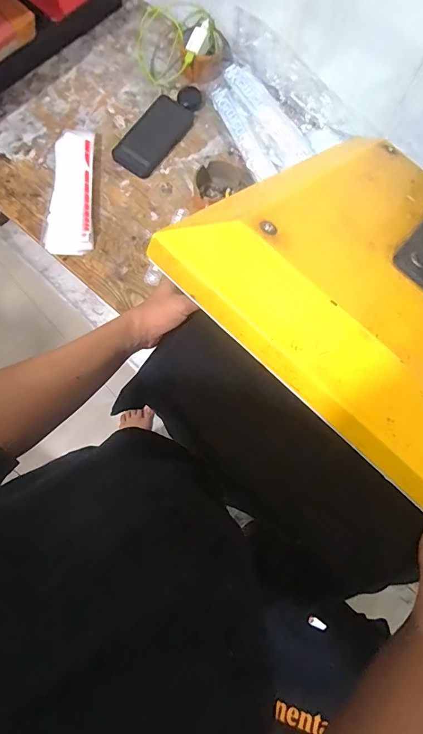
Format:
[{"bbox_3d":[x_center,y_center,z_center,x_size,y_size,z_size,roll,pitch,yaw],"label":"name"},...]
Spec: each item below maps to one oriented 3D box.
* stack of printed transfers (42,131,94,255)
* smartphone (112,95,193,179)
[{"bbox_3d":[-0.261,-0.322,0.735,0.085,0.032,0.254,-4,77,-2],"label":"stack of printed transfers"},{"bbox_3d":[-0.110,-0.440,0.766,0.086,0.007,0.164,34,78,7],"label":"smartphone"}]

